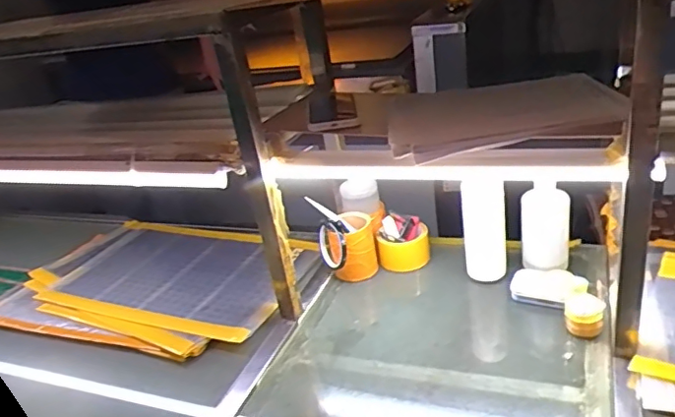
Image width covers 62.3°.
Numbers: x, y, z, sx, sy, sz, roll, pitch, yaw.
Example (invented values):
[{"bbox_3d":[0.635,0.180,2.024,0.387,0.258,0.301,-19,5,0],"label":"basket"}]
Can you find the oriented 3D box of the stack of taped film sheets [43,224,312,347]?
[{"bbox_3d":[-0.298,0.121,1.068,0.450,0.032,0.305,4,28,23],"label":"stack of taped film sheets"}]

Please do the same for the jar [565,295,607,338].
[{"bbox_3d":[0.360,0.155,0.812,0.051,0.037,0.055,-7,25,3],"label":"jar"}]

